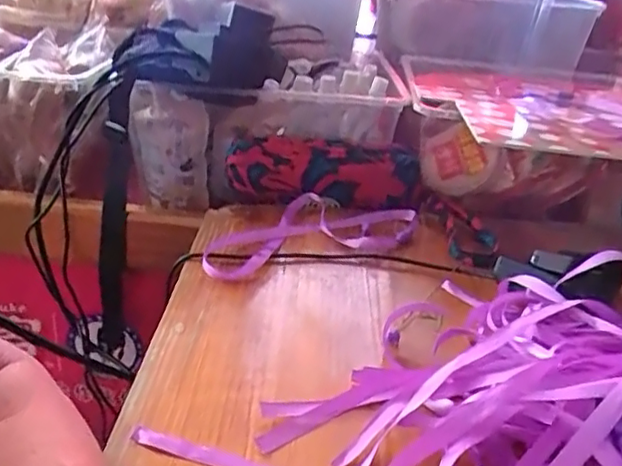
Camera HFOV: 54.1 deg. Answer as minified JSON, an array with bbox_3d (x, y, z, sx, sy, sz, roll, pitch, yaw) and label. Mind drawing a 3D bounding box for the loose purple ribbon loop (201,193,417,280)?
[{"bbox_3d":[0.003,-0.004,0.512,0.192,0.018,0.084,-7,29,-19],"label":"loose purple ribbon loop"}]

